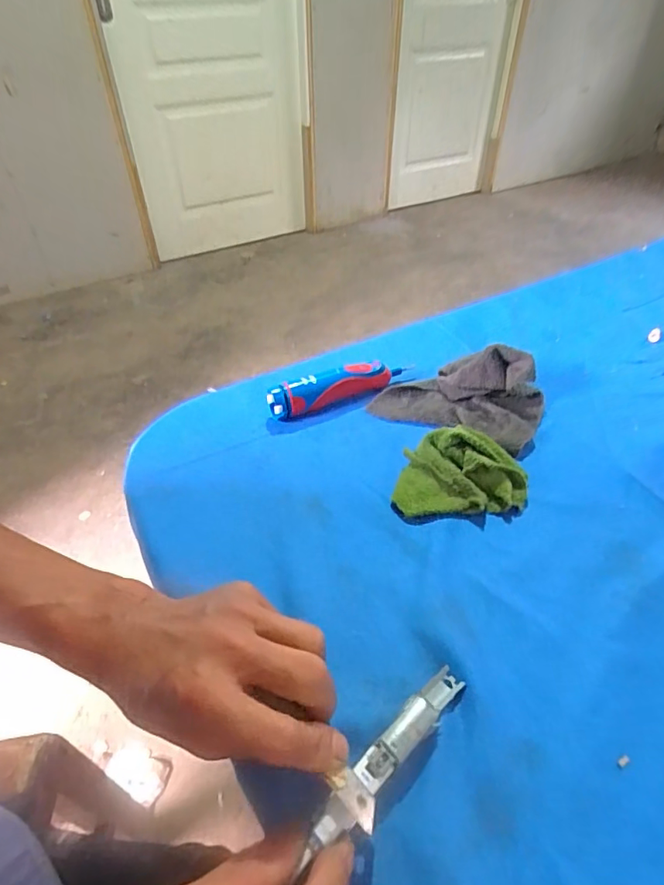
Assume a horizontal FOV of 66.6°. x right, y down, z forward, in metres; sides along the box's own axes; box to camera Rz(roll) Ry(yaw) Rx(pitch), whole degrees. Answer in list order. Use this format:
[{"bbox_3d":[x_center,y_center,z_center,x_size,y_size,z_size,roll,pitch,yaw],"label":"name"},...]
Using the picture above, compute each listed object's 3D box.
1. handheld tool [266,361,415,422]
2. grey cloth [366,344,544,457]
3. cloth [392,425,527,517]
[{"bbox_3d":[0.009,-0.058,0.506,0.147,0.033,0.026,-20,46,-18],"label":"handheld tool"},{"bbox_3d":[0.123,-0.052,0.488,0.153,0.046,0.090,19,47,21],"label":"grey cloth"},{"bbox_3d":[0.105,0.022,0.417,0.107,0.034,0.072,-1,43,1],"label":"cloth"}]

